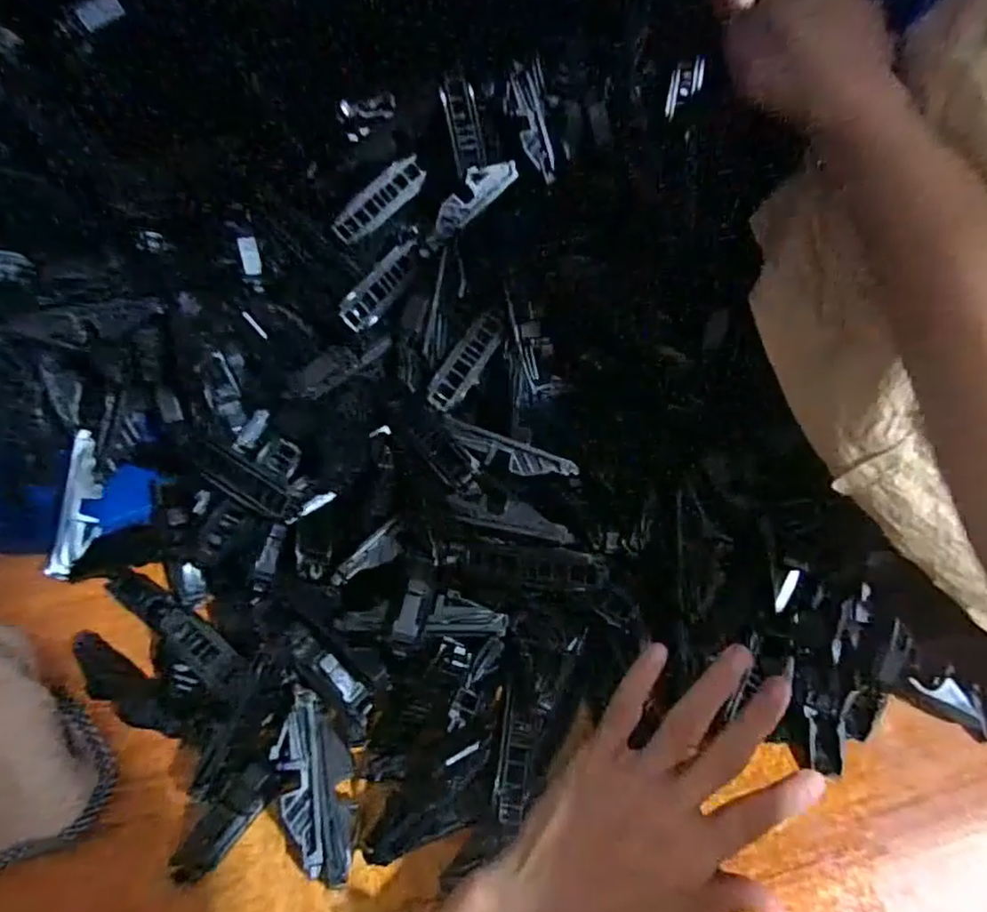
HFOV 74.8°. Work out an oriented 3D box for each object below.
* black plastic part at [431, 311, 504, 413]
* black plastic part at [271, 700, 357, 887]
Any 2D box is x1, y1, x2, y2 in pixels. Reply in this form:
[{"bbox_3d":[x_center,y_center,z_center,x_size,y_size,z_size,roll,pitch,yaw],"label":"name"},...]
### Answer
[{"bbox_3d":[-0.015,-0.054,0.376,0.019,0.006,0.064,29,77,13],"label":"black plastic part"},{"bbox_3d":[-0.083,0.161,0.309,0.033,0.015,0.075,-18,63,-13],"label":"black plastic part"}]

